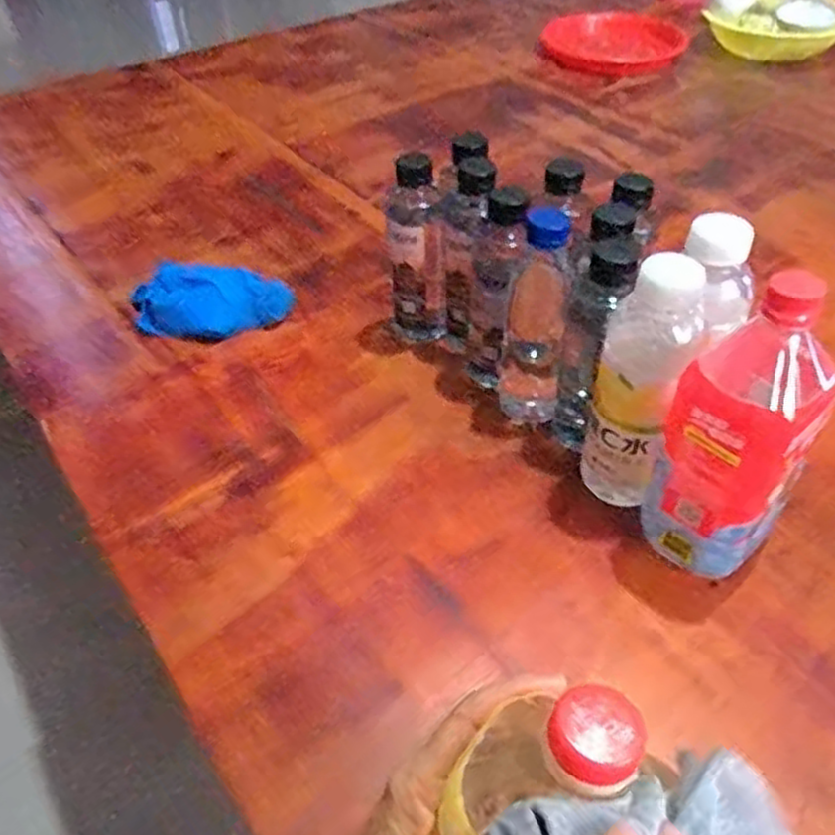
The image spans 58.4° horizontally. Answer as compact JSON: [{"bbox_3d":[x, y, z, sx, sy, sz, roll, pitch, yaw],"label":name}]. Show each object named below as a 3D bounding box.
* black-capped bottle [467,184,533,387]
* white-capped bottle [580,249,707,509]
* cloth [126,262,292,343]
[{"bbox_3d":[0.067,-0.108,0.641,0.048,0.170,0.064,1,44,6],"label":"black-capped bottle"},{"bbox_3d":[0.154,-0.015,0.517,0.060,0.195,0.052,12,46,16],"label":"white-capped bottle"},{"bbox_3d":[-0.217,-0.123,0.776,0.168,0.039,0.088,1,44,6],"label":"cloth"}]

